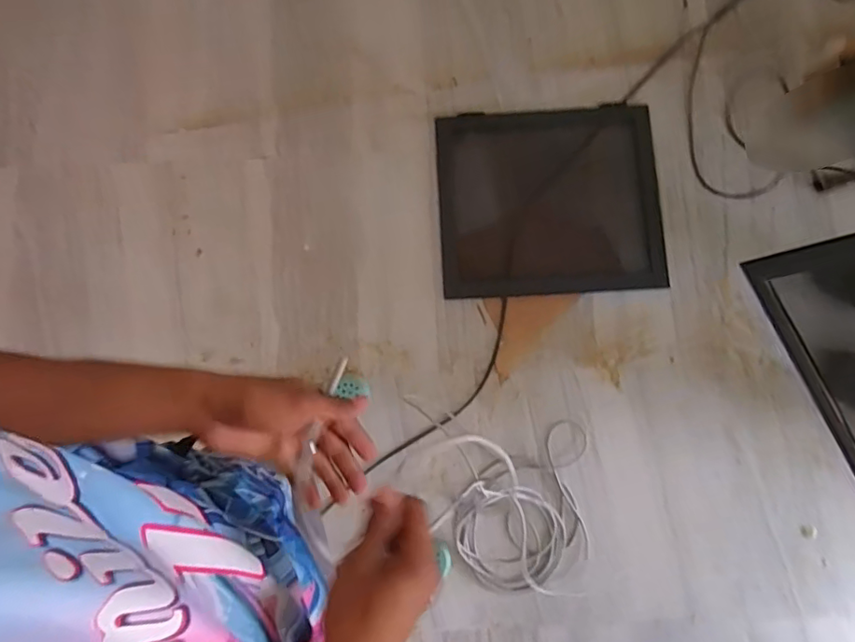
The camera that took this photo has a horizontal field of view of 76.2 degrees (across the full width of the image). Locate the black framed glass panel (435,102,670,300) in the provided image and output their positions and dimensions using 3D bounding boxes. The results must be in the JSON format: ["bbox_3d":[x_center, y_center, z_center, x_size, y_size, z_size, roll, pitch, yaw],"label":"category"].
[{"bbox_3d":[0.324,-0.335,1.452,0.571,0.026,0.542,-3,81,1],"label":"black framed glass panel"}]

